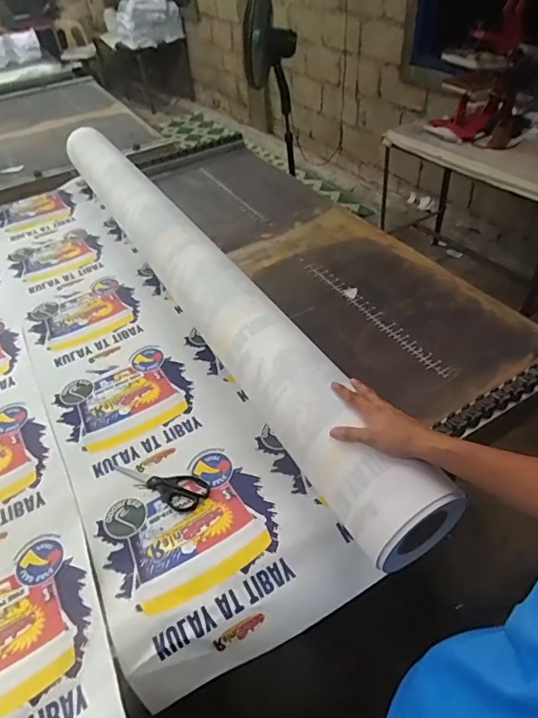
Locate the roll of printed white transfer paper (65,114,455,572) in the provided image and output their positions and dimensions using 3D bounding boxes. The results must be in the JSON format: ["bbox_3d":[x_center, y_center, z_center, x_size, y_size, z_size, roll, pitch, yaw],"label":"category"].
[{"bbox_3d":[-0.188,-0.213,1.154,0.147,0.184,1.594,-24,47,-18],"label":"roll of printed white transfer paper"}]

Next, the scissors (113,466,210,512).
[{"bbox_3d":[-0.200,0.221,0.866,0.190,0.007,0.069,22,51,25],"label":"scissors"}]

